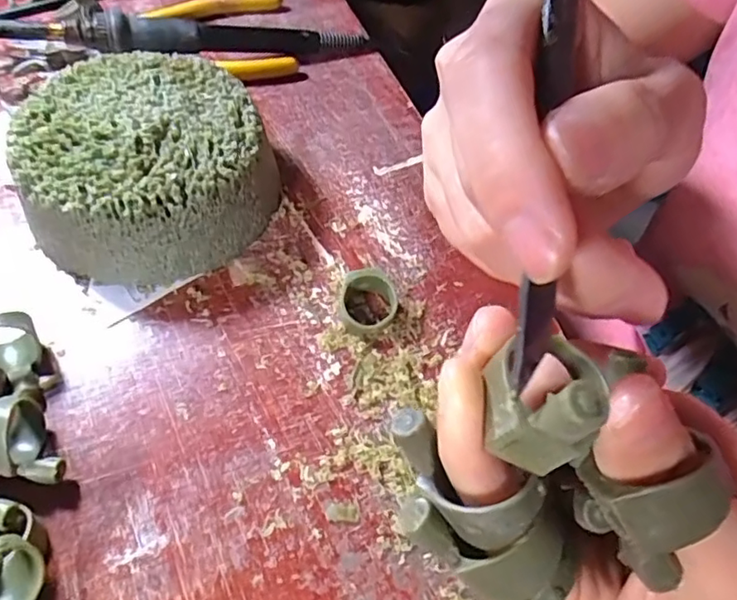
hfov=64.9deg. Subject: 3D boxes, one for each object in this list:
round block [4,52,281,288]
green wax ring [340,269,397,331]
[{"bbox_3d":[-0.097,-0.058,0.256,0.099,0.046,0.093,2,56,-3],"label":"round block"},{"bbox_3d":[0.001,0.000,0.242,0.023,0.016,0.025,2,56,-3],"label":"green wax ring"}]

